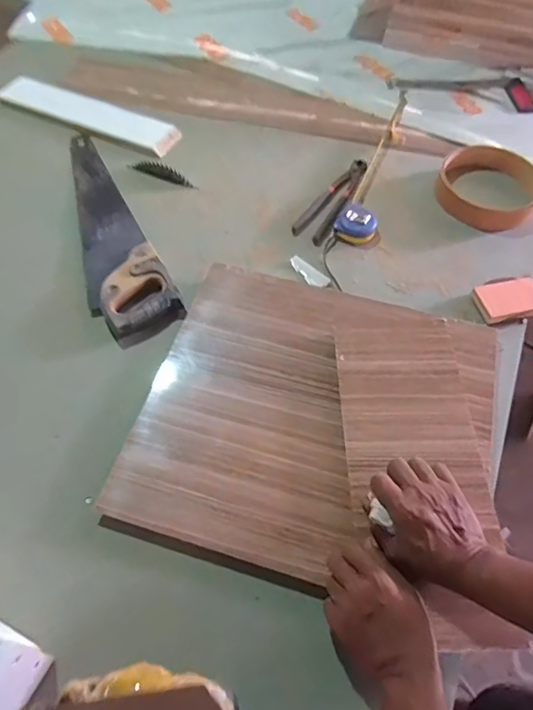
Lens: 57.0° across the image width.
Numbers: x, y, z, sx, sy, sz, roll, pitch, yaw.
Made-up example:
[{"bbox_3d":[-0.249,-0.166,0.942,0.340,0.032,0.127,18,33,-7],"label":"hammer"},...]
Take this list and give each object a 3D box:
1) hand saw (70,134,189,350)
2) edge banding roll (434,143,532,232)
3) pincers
[{"bbox_3d":[-0.287,-0.224,0.842,0.122,0.030,0.514,-23,59,-16],"label":"hand saw"},{"bbox_3d":[0.404,-0.310,0.894,0.173,0.058,0.170,1,55,-1],"label":"edge banding roll"},{"bbox_3d":[0.121,-0.284,0.885,0.065,0.020,0.223,25,58,15],"label":"pincers"}]

